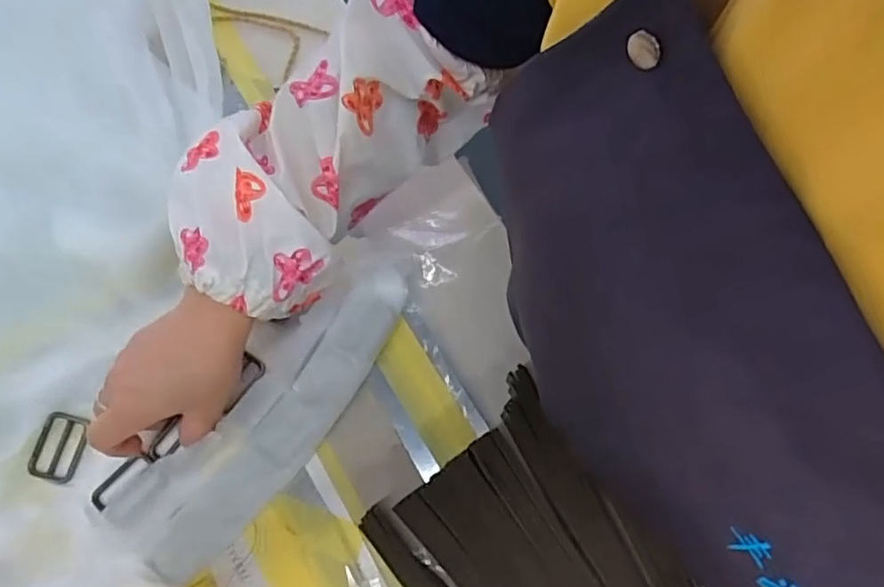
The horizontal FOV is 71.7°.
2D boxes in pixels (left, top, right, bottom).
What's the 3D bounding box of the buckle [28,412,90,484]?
[{"bbox_3d":[-0.255,0.103,0.408,0.030,0.008,0.043,14,79,-9],"label":"buckle"}]

